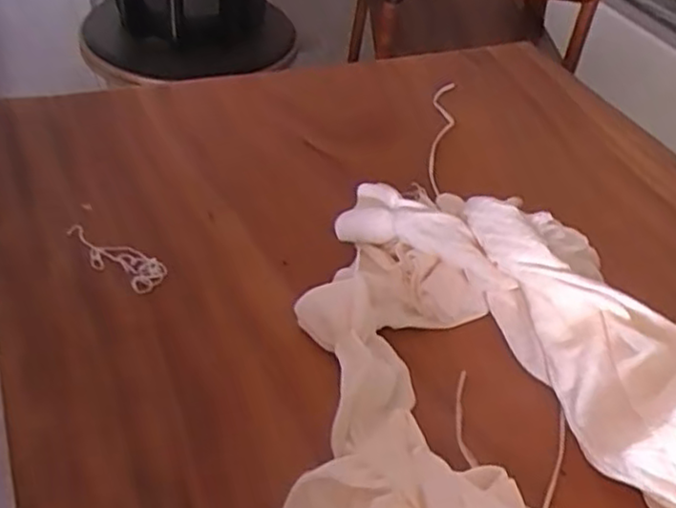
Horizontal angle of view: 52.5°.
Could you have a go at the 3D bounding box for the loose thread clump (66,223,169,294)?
[{"bbox_3d":[-0.206,0.003,0.627,0.106,0.010,0.034,25,46,18],"label":"loose thread clump"}]

